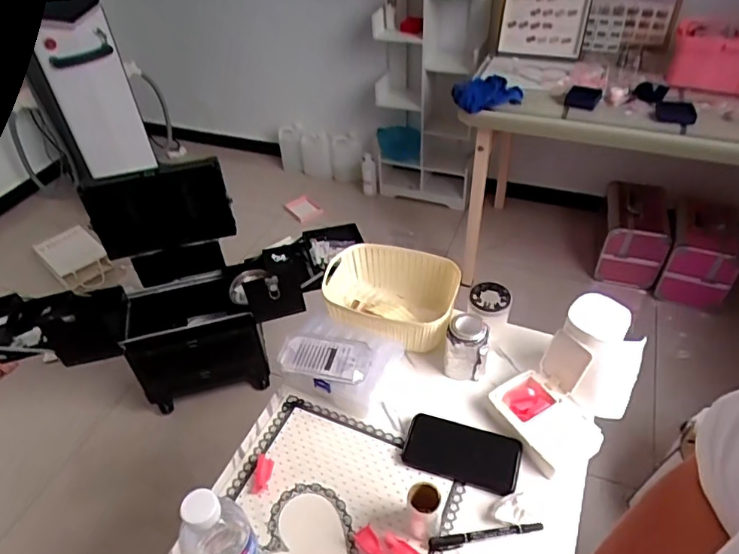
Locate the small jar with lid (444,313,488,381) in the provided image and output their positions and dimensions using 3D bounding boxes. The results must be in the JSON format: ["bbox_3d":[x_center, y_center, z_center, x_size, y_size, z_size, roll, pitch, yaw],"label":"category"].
[{"bbox_3d":[0.146,0.106,0.805,0.059,0.096,0.057,-2,43,2],"label":"small jar with lid"}]

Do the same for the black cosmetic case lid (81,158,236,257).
[{"bbox_3d":[-0.597,-0.189,1.521,0.378,0.255,0.036,-11,44,-8],"label":"black cosmetic case lid"}]

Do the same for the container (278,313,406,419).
[{"bbox_3d":[-0.043,0.125,0.808,0.156,0.063,0.121,14,46,17],"label":"container"}]

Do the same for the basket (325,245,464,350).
[{"bbox_3d":[0.033,0.046,0.898,0.216,0.111,0.162,12,45,16],"label":"basket"}]

